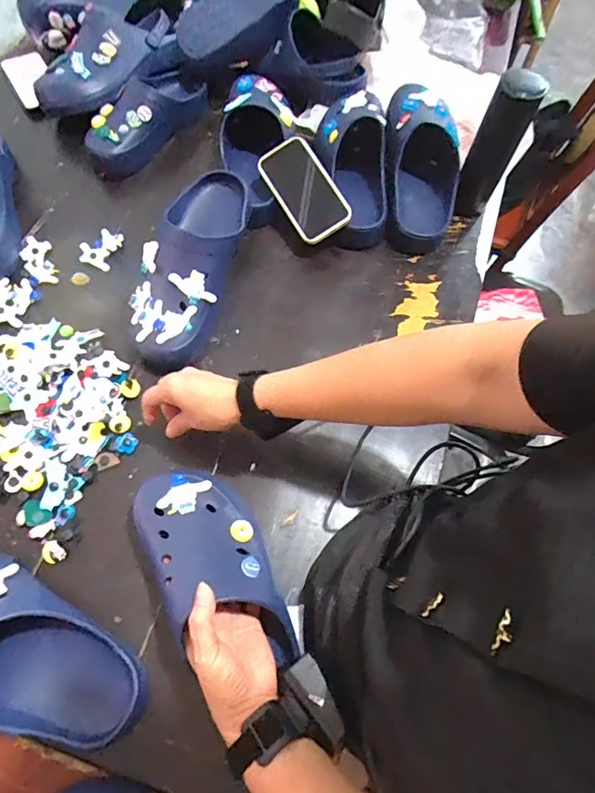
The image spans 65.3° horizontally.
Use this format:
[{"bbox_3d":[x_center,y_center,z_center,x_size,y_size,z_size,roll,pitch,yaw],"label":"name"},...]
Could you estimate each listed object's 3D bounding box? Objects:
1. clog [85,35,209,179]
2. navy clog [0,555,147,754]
[{"bbox_3d":[-0.248,-0.476,0.785,0.119,0.083,0.252,28,67,10],"label":"clog"},{"bbox_3d":[-0.291,0.243,0.461,0.291,0.084,0.117,25,66,8],"label":"navy clog"}]

